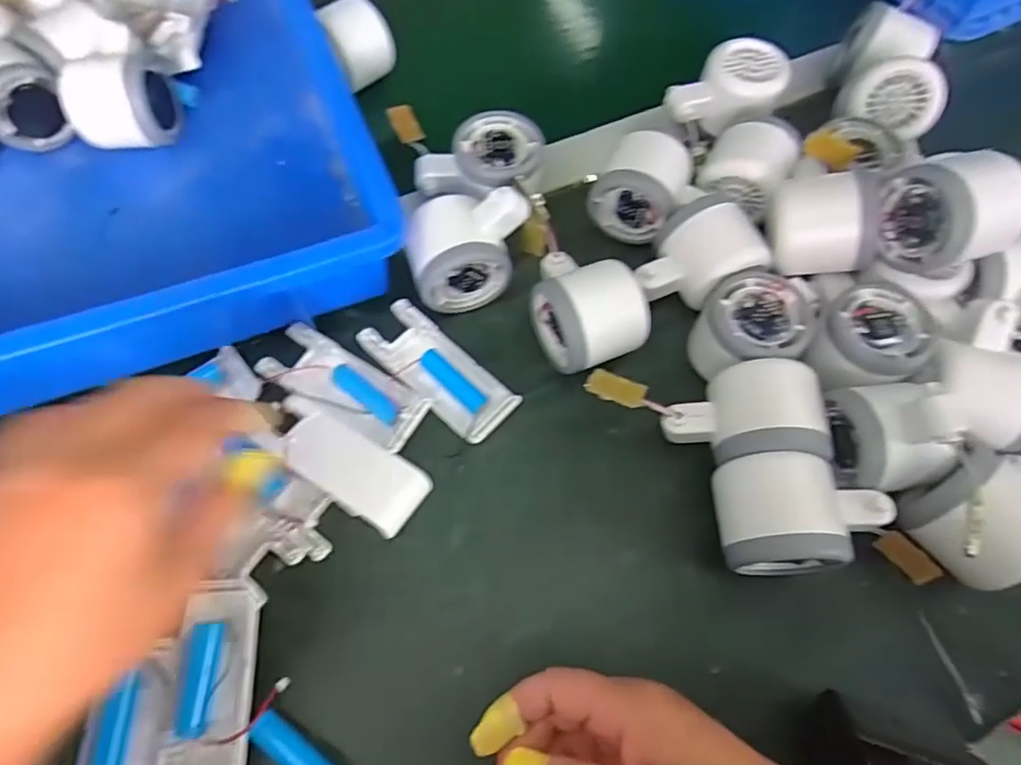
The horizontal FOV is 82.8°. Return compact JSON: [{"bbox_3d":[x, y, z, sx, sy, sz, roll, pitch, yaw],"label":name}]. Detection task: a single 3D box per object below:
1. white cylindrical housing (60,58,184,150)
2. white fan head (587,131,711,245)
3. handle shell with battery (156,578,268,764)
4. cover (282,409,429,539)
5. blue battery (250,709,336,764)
[{"bbox_3d":[-0.275,-0.200,0.412,0.056,0.058,0.060,-9,66,-6],"label":"white cylindrical housing"},{"bbox_3d":[0.094,-0.133,0.401,0.062,0.050,0.063,31,68,11],"label":"white fan head"},{"bbox_3d":[-0.146,0.153,0.282,0.041,0.018,0.105,-2,66,-3],"label":"handle shell with battery"},{"bbox_3d":[-0.088,0.049,0.329,0.080,0.020,0.041,30,70,10],"label":"cover"},{"bbox_3d":[-0.101,0.178,0.278,0.050,0.016,0.014,34,69,13],"label":"blue battery"}]

